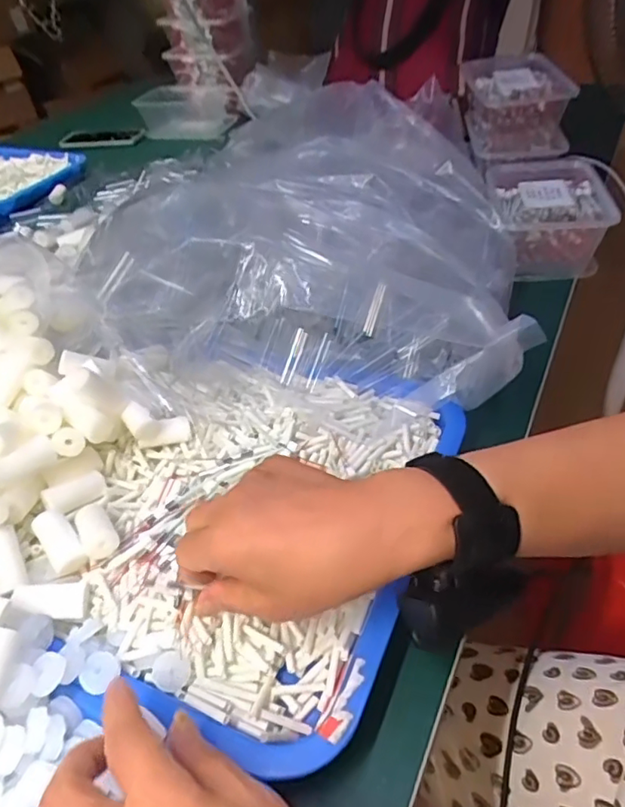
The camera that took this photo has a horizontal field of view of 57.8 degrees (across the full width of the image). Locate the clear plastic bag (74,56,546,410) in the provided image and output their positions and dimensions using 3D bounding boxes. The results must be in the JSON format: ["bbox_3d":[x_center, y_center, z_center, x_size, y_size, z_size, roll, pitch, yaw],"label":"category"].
[{"bbox_3d":[0.024,-0.177,0.571,0.342,0.121,0.443,5,43,13],"label":"clear plastic bag"}]

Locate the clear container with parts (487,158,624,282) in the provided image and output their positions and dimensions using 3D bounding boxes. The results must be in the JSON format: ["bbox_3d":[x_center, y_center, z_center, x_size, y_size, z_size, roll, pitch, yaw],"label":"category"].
[{"bbox_3d":[0.260,-0.214,0.648,0.119,0.070,0.169,0,42,8],"label":"clear container with parts"}]

